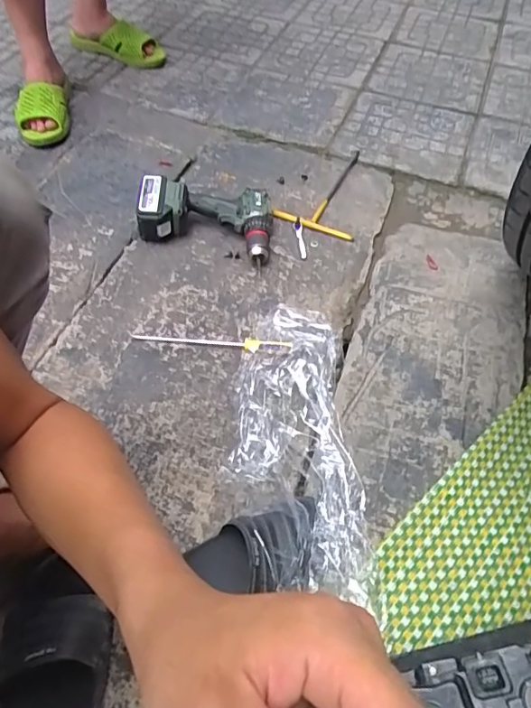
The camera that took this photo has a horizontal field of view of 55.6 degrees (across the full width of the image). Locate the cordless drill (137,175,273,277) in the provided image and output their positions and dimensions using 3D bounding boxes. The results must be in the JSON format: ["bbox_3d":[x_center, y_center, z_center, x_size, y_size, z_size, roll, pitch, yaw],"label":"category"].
[{"bbox_3d":[-0.113,-0.260,0.955,0.250,0.082,0.144,5,53,1],"label":"cordless drill"}]

